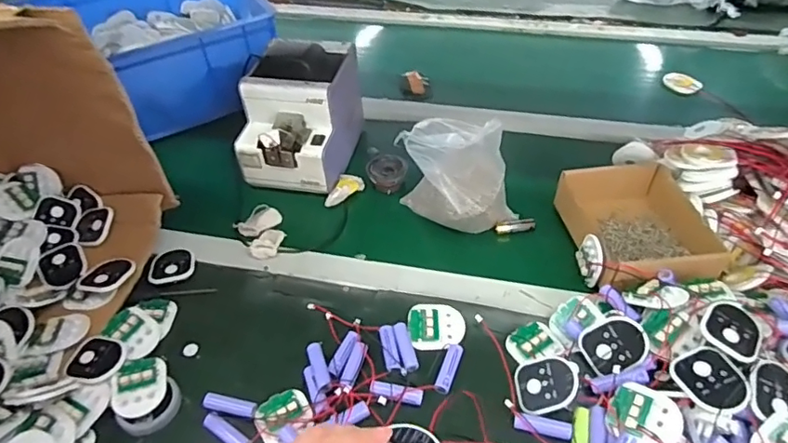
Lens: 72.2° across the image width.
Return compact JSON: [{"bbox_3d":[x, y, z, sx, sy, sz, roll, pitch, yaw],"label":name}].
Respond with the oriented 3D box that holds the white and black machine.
[{"bbox_3d":[-0.128,-0.153,0.745,0.128,0.148,0.178,8,45,10],"label":"white and black machine"}]

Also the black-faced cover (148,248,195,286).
[{"bbox_3d":[-0.263,0.051,0.640,0.050,0.014,0.046,-12,45,-10],"label":"black-faced cover"}]

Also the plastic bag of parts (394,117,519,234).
[{"bbox_3d":[0.074,-0.050,0.636,0.140,0.147,0.078,6,45,8],"label":"plastic bag of parts"}]

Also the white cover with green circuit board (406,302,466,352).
[{"bbox_3d":[0.044,0.109,0.565,0.058,0.012,0.052,-1,44,1],"label":"white cover with green circuit board"}]

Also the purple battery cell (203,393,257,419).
[{"bbox_3d":[-0.155,0.177,0.516,0.050,0.018,0.016,6,45,8],"label":"purple battery cell"}]

